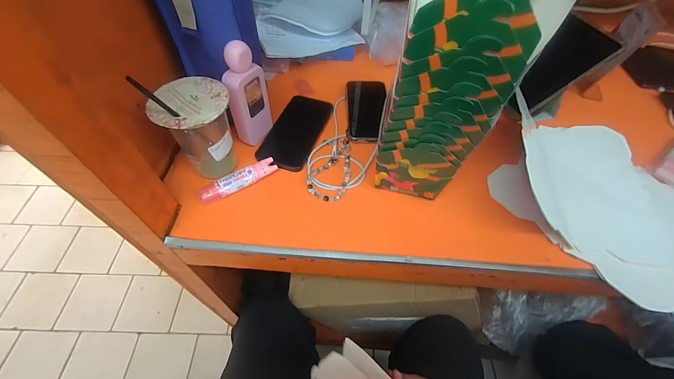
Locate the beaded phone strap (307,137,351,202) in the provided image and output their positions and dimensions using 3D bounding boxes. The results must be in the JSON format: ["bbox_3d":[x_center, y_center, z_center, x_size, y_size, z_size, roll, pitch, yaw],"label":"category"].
[{"bbox_3d":[-0.001,-0.034,0.453,0.056,0.005,0.120,19,56,12],"label":"beaded phone strap"}]

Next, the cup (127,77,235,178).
[{"bbox_3d":[-0.177,-0.081,0.384,0.087,0.144,0.084,1,54,-1],"label":"cup"}]

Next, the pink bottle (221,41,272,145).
[{"bbox_3d":[-0.128,-0.133,0.426,0.030,0.146,0.059,23,57,14],"label":"pink bottle"}]

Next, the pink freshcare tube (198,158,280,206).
[{"bbox_3d":[-0.138,-0.015,0.423,0.110,0.014,0.024,-27,59,-20],"label":"pink freshcare tube"}]

